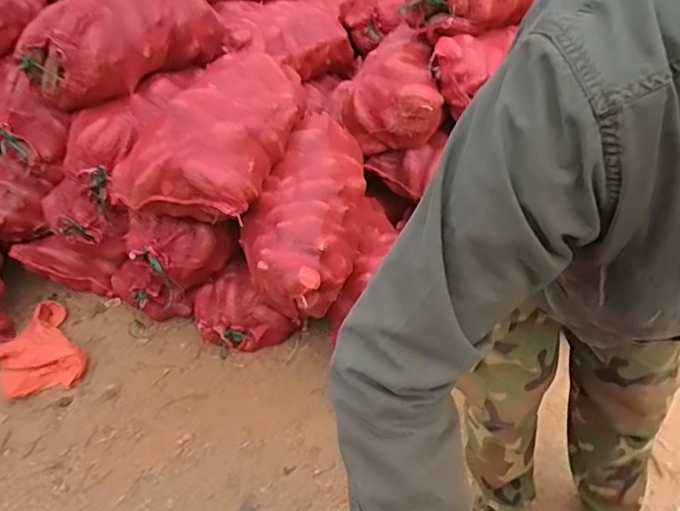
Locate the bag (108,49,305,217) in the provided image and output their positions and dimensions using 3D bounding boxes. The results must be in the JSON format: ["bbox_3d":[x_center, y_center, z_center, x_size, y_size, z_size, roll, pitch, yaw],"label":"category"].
[{"bbox_3d":[-0.344,-0.367,1.551,0.380,0.209,0.579,10,44,18],"label":"bag"}]

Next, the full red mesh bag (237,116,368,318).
[{"bbox_3d":[-0.079,-0.119,1.533,0.289,0.281,0.584,5,54,13],"label":"full red mesh bag"}]

